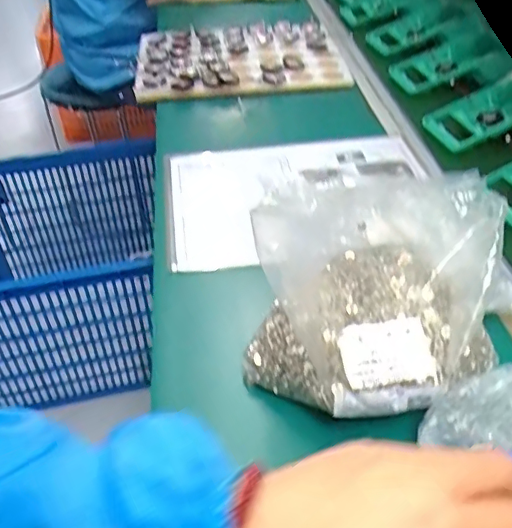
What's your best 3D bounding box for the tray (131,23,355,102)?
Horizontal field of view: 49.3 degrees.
[{"bbox_3d":[-0.027,-0.340,0.916,0.325,0.037,0.264,-8,41,-2],"label":"tray"}]

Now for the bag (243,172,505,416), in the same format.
[{"bbox_3d":[0.096,0.017,0.405,0.147,0.144,0.166,31,51,29],"label":"bag"}]

